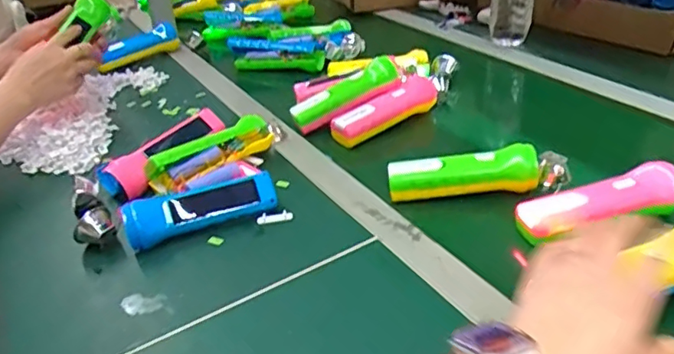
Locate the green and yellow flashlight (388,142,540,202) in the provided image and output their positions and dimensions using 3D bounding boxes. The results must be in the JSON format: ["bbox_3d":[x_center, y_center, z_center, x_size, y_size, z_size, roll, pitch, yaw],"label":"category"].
[{"bbox_3d":[0.136,-0.005,0.610,0.155,0.045,0.031,-3,31,3],"label":"green and yellow flashlight"}]

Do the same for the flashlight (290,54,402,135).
[{"bbox_3d":[0.014,-0.114,0.772,0.159,0.035,0.054,-30,36,-7],"label":"flashlight"}]

